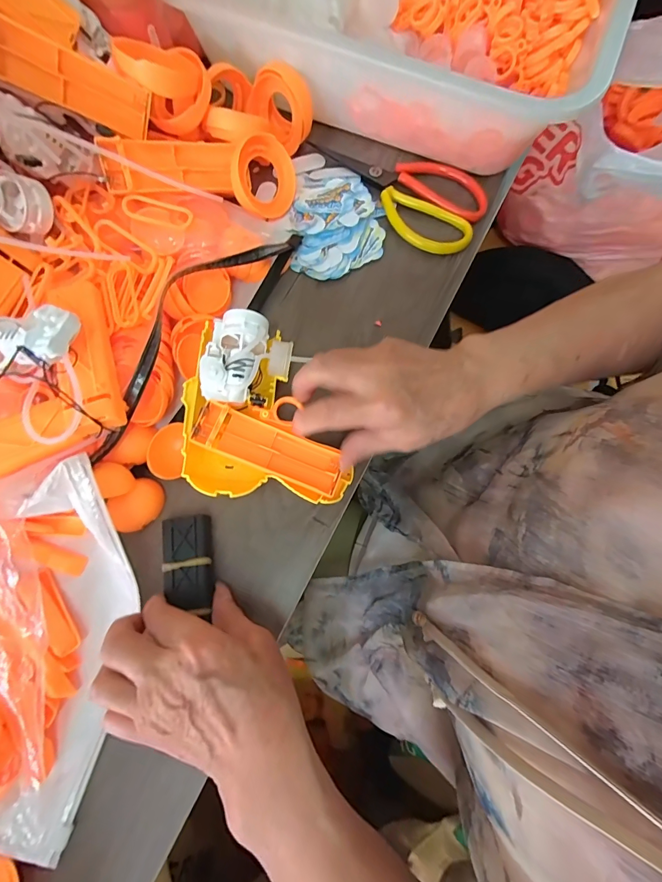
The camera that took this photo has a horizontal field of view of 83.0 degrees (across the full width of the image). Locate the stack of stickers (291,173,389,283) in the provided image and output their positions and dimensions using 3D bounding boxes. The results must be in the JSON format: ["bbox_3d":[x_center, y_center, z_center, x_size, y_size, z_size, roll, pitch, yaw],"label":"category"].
[{"bbox_3d":[0.007,-0.202,0.339,0.082,0.013,0.111,2,78,0],"label":"stack of stickers"}]

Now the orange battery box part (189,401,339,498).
[{"bbox_3d":[-0.045,0.005,0.277,0.109,0.020,0.036,23,78,-7],"label":"orange battery box part"}]

